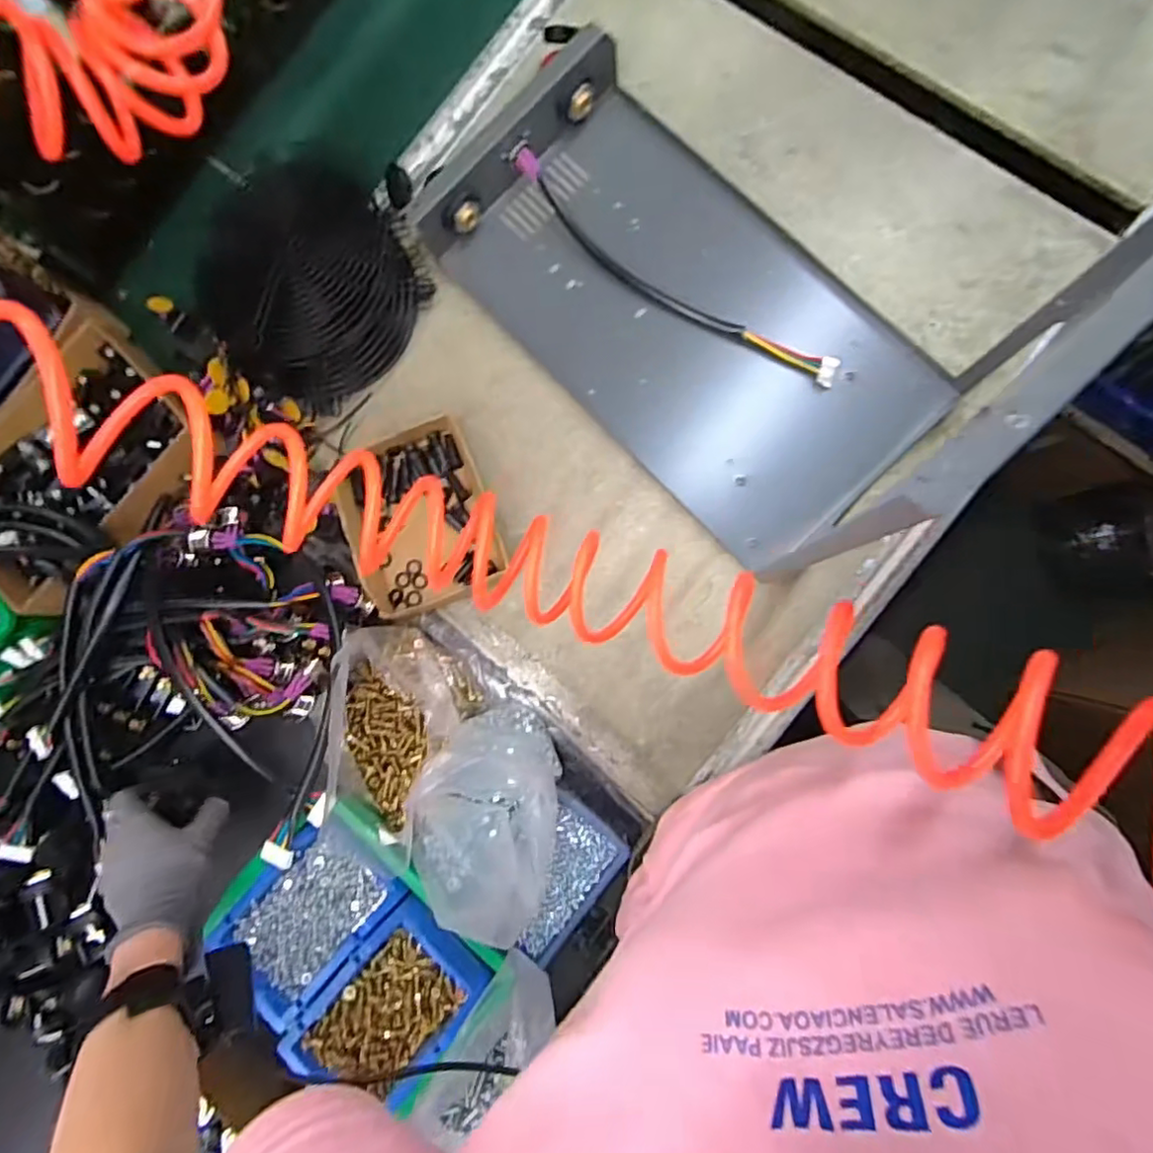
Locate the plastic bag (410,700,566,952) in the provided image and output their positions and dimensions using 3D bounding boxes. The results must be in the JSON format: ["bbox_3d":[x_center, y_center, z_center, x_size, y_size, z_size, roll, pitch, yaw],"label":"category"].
[{"bbox_3d":[-0.076,0.206,0.549,0.121,0.128,0.157,12,87,7],"label":"plastic bag"}]

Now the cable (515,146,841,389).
[{"bbox_3d":[0.090,-0.301,0.624,0.389,0.042,0.039,37,91,7],"label":"cable"}]

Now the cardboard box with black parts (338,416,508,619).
[{"bbox_3d":[-0.161,-0.059,0.620,0.141,0.049,0.179,-19,84,4],"label":"cardboard box with black parts"}]

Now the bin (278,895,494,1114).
[{"bbox_3d":[-0.158,0.366,0.526,0.110,0.051,0.152,36,90,7],"label":"bin"}]

